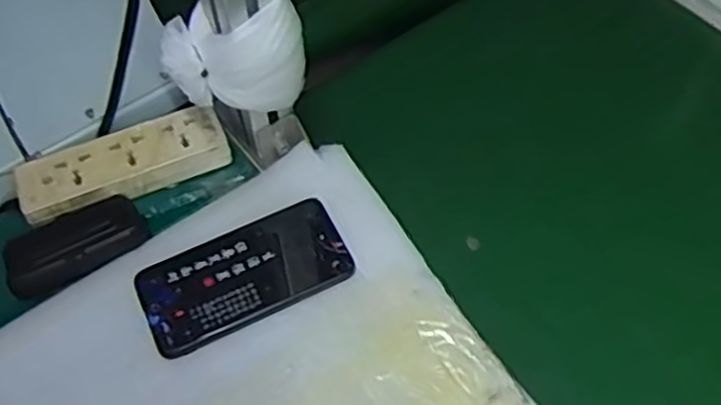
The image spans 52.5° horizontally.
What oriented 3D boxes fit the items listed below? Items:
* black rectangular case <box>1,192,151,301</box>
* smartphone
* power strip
[{"bbox_3d":[-0.225,0.030,0.575,0.103,0.023,0.056,-24,60,-13],"label":"black rectangular case"},{"bbox_3d":[-0.088,0.054,0.553,0.153,0.008,0.076,-24,60,-13],"label":"smartphone"},{"bbox_3d":[-0.197,-0.032,0.608,0.169,0.023,0.053,-21,59,-11],"label":"power strip"}]

